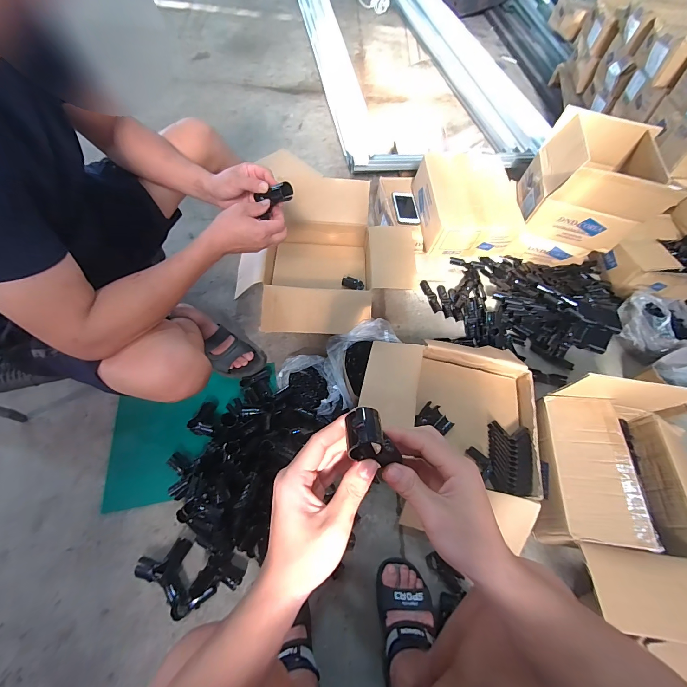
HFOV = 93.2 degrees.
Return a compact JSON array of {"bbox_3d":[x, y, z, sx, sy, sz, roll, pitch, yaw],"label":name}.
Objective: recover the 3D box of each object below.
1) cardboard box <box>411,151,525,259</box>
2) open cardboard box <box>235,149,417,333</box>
[{"bbox_3d":[0.406,-0.465,1.086,0.292,0.153,0.324,-4,60,-8],"label":"cardboard box"},{"bbox_3d":[-0.051,-0.258,1.015,0.510,0.179,0.516,7,59,-2],"label":"open cardboard box"}]

